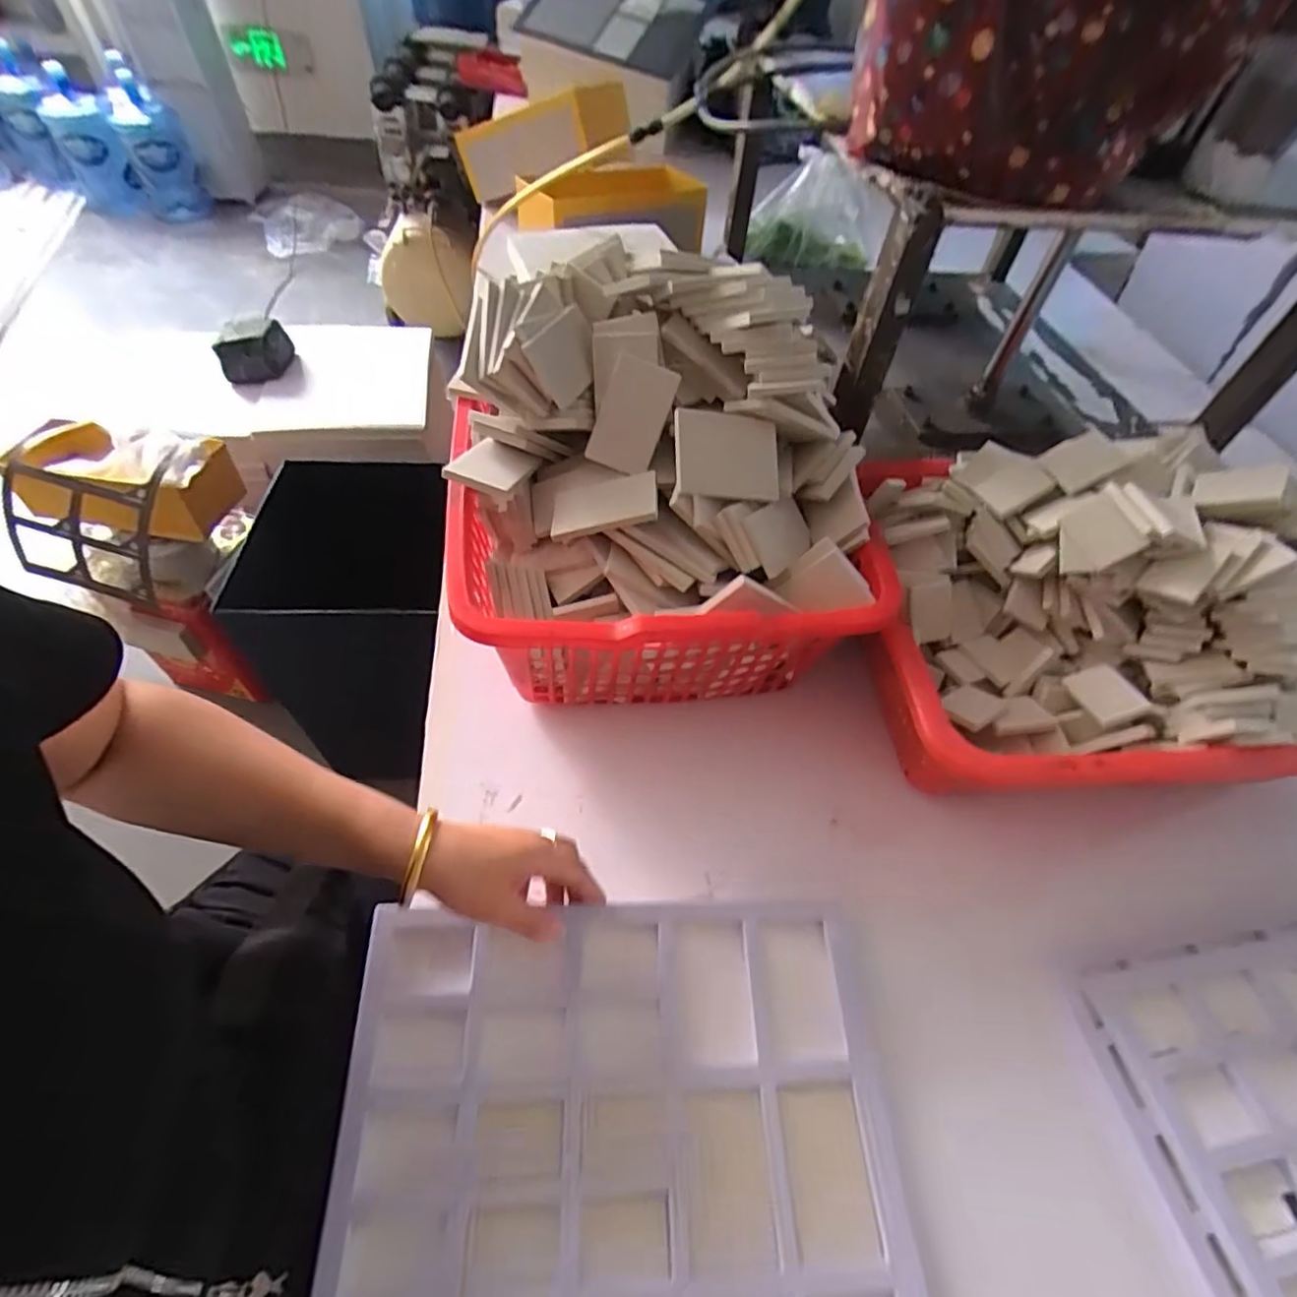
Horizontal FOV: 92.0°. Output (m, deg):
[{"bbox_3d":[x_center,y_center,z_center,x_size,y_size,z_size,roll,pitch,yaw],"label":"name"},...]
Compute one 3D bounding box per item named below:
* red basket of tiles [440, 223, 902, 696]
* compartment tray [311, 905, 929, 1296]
[{"bbox_3d":[0.013,-0.130,0.571,0.351,0.294,0.330,-2,53,-4],"label":"red basket of tiles"},{"bbox_3d":[-0.008,0.363,0.346,0.343,0.048,0.407,0,53,-3],"label":"compartment tray"}]

